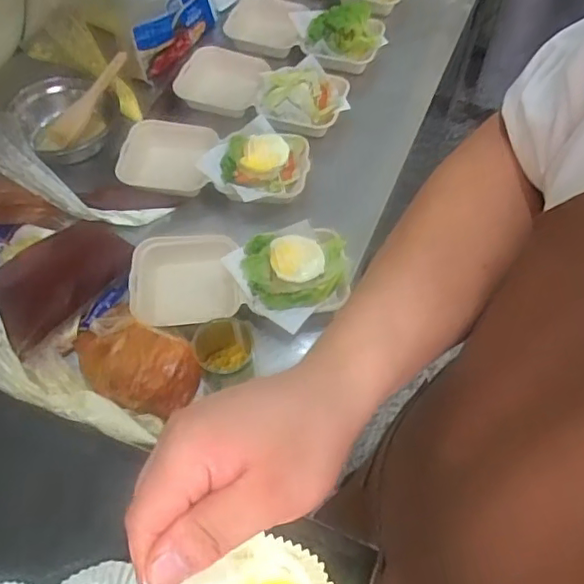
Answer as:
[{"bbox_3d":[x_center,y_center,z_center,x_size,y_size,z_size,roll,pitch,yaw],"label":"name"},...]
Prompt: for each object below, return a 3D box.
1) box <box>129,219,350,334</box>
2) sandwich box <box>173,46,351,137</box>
[{"bbox_3d":[-0.074,-0.018,0.827,0.307,0.068,0.168,-2,58,0],"label":"box"},{"bbox_3d":[-0.050,-0.372,1.047,0.292,0.053,0.177,21,61,14],"label":"sandwich box"}]

